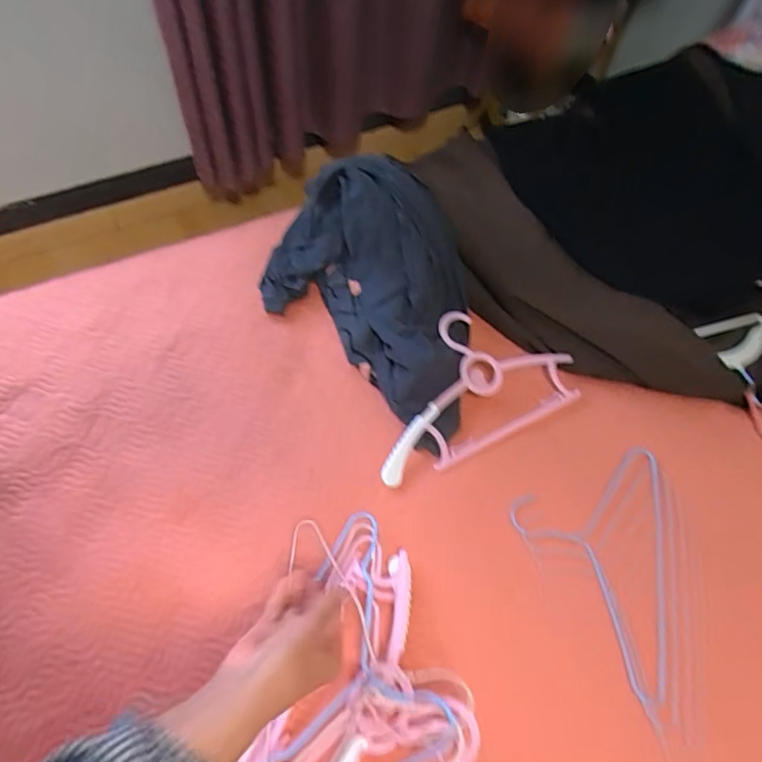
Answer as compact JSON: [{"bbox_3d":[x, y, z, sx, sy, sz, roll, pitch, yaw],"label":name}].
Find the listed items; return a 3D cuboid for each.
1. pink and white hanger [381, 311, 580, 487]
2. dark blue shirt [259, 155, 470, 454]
[{"bbox_3d":[0.108,0.000,0.683,0.305,0.042,0.167,-23,63,-17],"label":"pink and white hanger"},{"bbox_3d":[0.008,-0.144,0.728,0.406,0.121,0.266,40,64,18],"label":"dark blue shirt"}]

